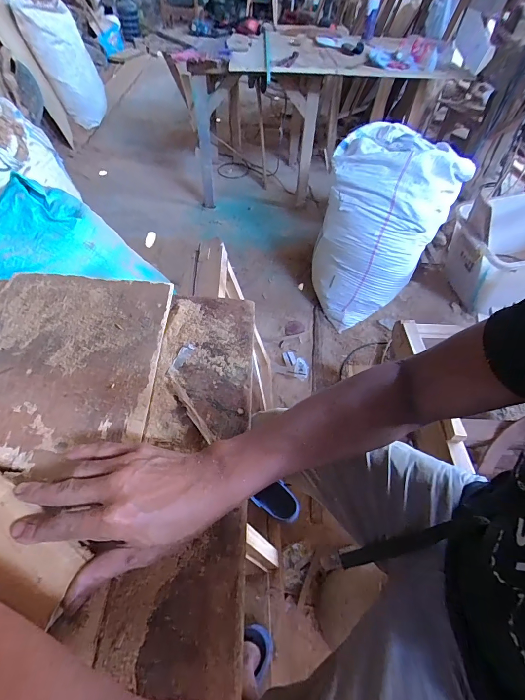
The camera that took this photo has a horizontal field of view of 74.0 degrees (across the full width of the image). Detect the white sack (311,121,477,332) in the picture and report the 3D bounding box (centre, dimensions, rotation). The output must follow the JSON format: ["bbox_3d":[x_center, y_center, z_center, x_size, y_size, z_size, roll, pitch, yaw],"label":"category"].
[{"bbox_3d":[0.460,-0.484,1.466,0.405,0.711,0.307,-8,52,-11],"label":"white sack"}]

